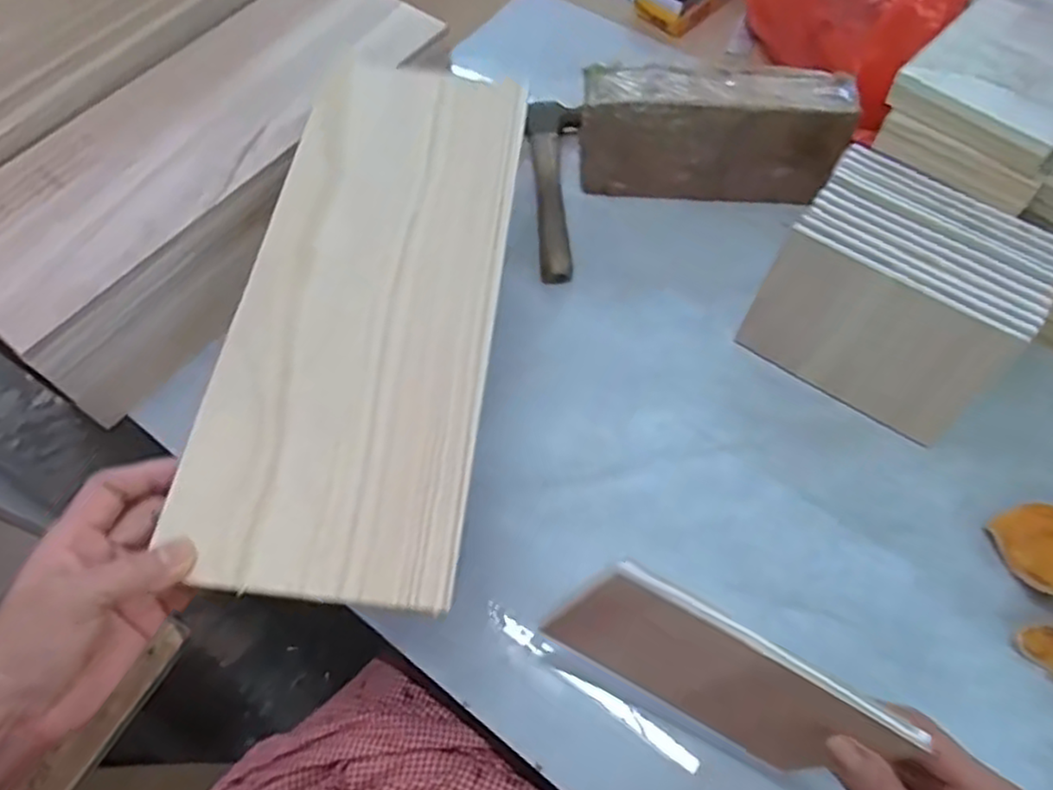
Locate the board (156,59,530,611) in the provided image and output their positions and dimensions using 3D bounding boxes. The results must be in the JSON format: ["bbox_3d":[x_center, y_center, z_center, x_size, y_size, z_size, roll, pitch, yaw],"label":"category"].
[{"bbox_3d":[-0.094,-0.072,0.435,0.156,0.015,0.391,4,61,4],"label":"board"}]

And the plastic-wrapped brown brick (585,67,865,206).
[{"bbox_3d":[0.148,-0.212,0.565,0.206,0.098,0.054,6,63,5],"label":"plastic-wrapped brown brick"}]

